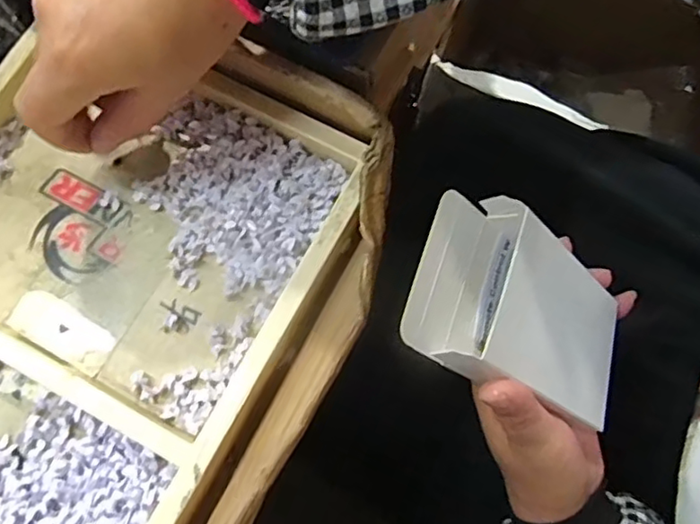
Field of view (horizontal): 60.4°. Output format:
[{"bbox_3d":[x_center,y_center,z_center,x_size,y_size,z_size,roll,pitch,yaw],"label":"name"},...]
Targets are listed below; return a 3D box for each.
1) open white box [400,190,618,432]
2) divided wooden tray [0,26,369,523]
[{"bbox_3d":[0.084,0.024,0.276,0.130,0.020,0.073,27,72,-25],"label":"open white box"},{"bbox_3d":[-0.145,0.043,0.270,0.191,0.029,0.314,27,77,7],"label":"divided wooden tray"}]

